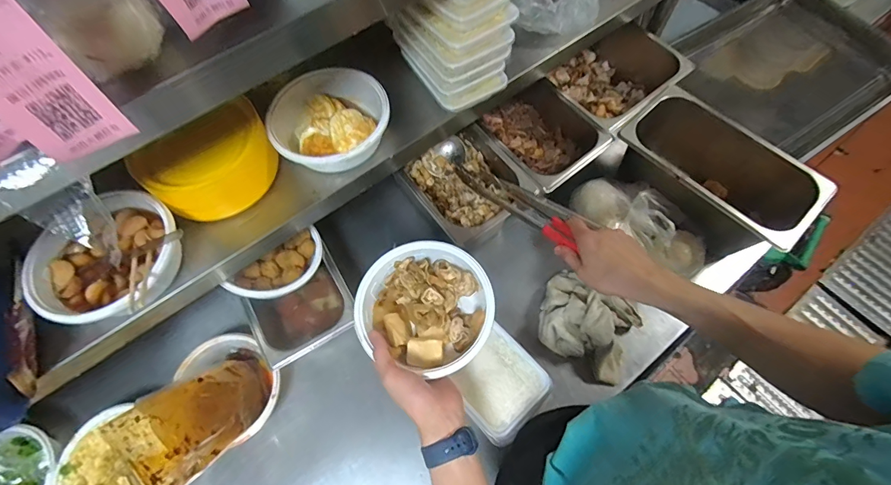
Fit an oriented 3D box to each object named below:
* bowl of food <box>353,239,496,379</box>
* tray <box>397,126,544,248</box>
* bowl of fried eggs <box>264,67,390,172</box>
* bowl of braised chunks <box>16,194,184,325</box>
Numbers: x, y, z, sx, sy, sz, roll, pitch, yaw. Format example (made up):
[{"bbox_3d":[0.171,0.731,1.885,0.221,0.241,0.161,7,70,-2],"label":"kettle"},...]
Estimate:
[{"bbox_3d":[-0.025,0.081,0.525,0.169,0.062,0.149,19,67,9],"label":"bowl of food"},{"bbox_3d":[0.035,-0.088,0.744,0.176,0.116,0.192,-37,70,-14],"label":"tray"},{"bbox_3d":[-0.166,-0.179,0.593,0.166,0.052,0.157,0,66,1],"label":"bowl of fried eggs"},{"bbox_3d":[-0.418,0.017,0.508,0.176,0.061,0.166,0,66,1],"label":"bowl of braised chunks"}]

